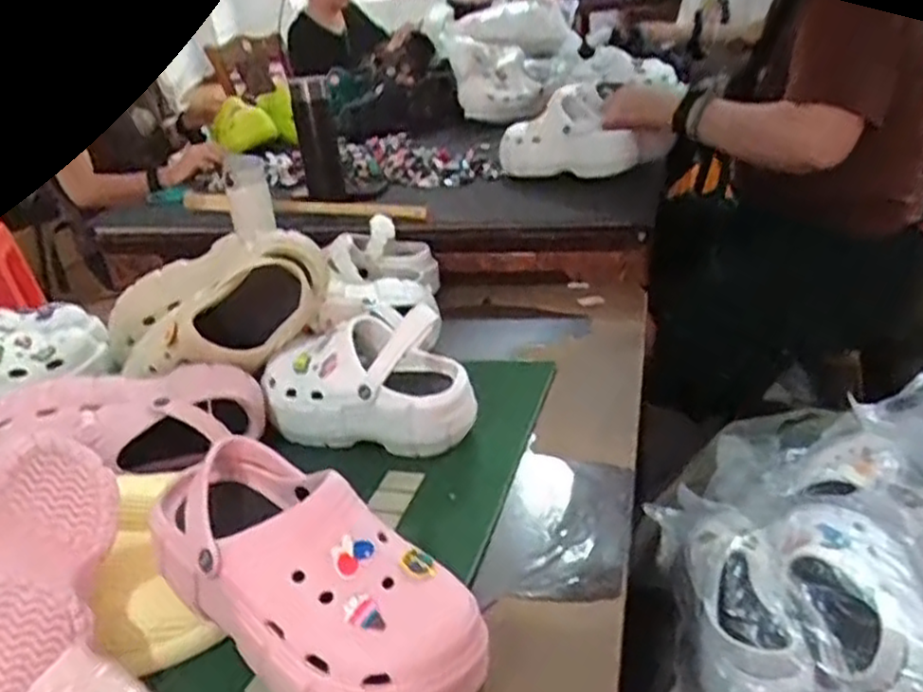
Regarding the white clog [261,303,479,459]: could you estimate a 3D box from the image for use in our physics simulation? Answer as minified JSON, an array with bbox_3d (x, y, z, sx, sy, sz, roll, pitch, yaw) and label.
[{"bbox_3d":[-0.103,0.033,0.788,0.232,0.110,0.104,6,30,22],"label":"white clog"}]

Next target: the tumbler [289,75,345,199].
[{"bbox_3d":[-0.233,-0.331,1.208,0.060,0.194,0.061,-13,28,-12],"label":"tumbler"}]

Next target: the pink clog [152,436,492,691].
[{"bbox_3d":[-0.102,0.153,0.497,0.254,0.093,0.109,28,41,27],"label":"pink clog"}]

